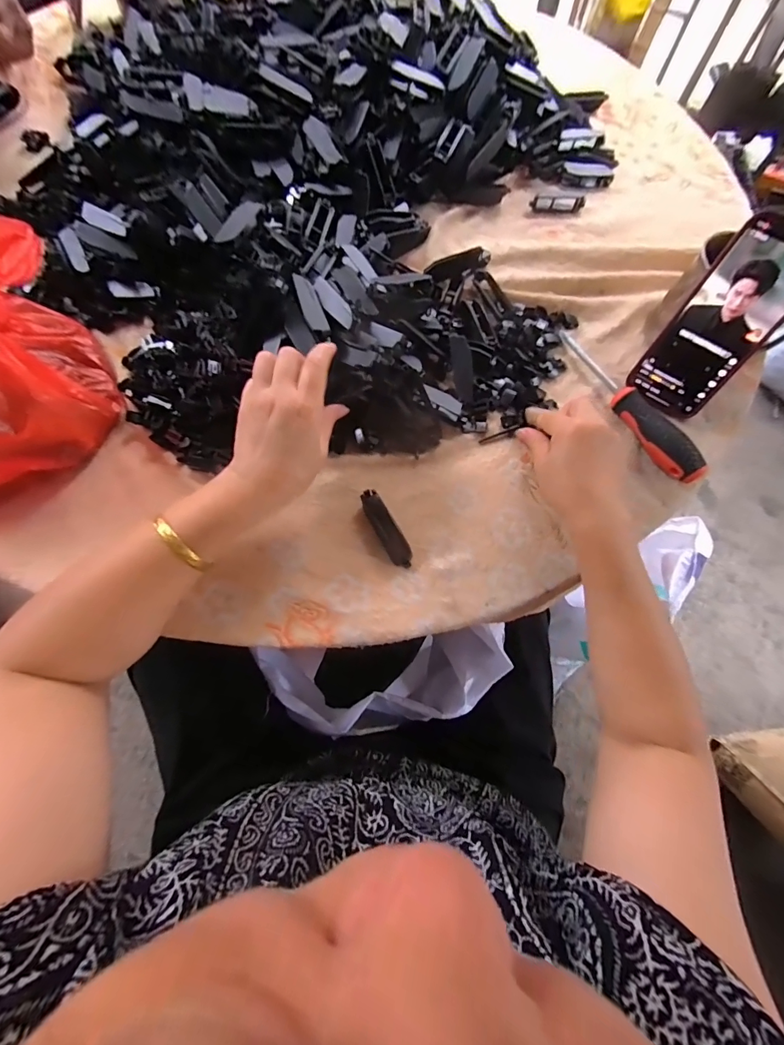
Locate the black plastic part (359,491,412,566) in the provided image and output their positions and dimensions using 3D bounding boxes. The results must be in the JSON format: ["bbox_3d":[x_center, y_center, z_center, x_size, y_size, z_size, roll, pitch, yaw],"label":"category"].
[{"bbox_3d":[-0.006,0.005,0.350,0.017,0.019,0.073,-28,74,-10],"label":"black plastic part"}]

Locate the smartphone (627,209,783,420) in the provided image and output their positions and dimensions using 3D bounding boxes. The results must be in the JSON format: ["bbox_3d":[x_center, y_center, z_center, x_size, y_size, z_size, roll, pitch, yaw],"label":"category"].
[{"bbox_3d":[0.298,-0.179,0.363,0.076,0.158,0.011,33,40,9],"label":"smartphone"}]

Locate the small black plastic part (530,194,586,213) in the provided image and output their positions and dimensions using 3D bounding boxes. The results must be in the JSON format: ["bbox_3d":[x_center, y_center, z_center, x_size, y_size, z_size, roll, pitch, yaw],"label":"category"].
[{"bbox_3d":[0.209,-0.403,0.504,0.069,0.012,0.020,0,71,-1],"label":"small black plastic part"}]

